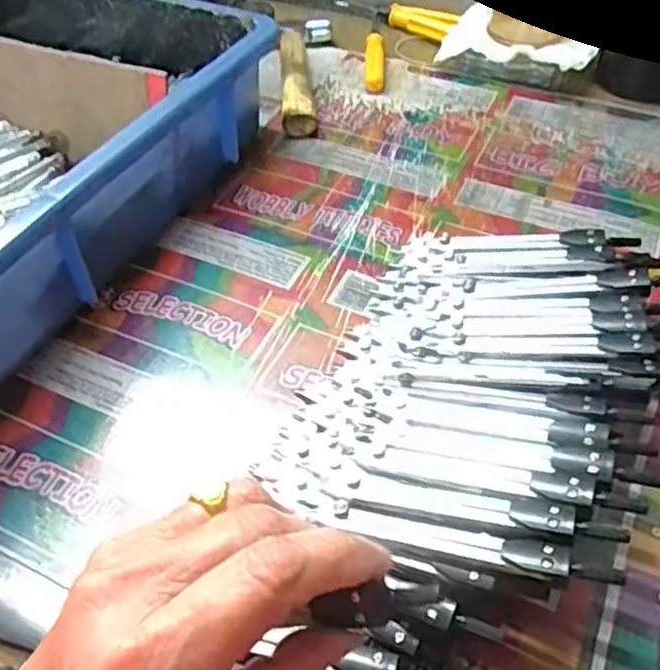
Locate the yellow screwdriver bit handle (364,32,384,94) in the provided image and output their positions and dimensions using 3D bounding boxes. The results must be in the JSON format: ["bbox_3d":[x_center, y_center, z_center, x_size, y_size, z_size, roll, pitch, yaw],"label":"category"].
[{"bbox_3d":[0.036,-0.220,0.549,0.015,0.016,0.073,2,49,3],"label":"yellow screwdriver bit handle"}]

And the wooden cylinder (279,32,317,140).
[{"bbox_3d":[-0.027,-0.195,0.525,0.022,0.018,0.125,-5,49,-3],"label":"wooden cylinder"}]

